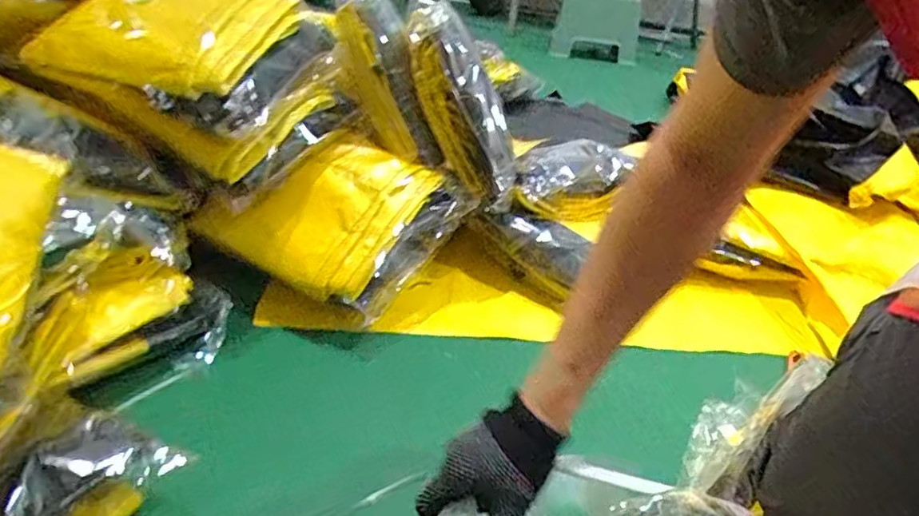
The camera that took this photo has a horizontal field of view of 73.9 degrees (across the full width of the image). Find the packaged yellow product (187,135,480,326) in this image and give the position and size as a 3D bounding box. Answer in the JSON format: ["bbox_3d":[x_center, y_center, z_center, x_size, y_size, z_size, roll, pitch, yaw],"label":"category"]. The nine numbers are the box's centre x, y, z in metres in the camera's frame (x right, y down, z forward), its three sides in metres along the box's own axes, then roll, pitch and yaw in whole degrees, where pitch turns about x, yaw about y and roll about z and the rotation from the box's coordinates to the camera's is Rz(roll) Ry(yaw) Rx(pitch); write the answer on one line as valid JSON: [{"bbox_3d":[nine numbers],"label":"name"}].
[{"bbox_3d":[-0.146,-0.068,0.764,0.254,0.068,0.234,30,61,7],"label":"packaged yellow product"}]

